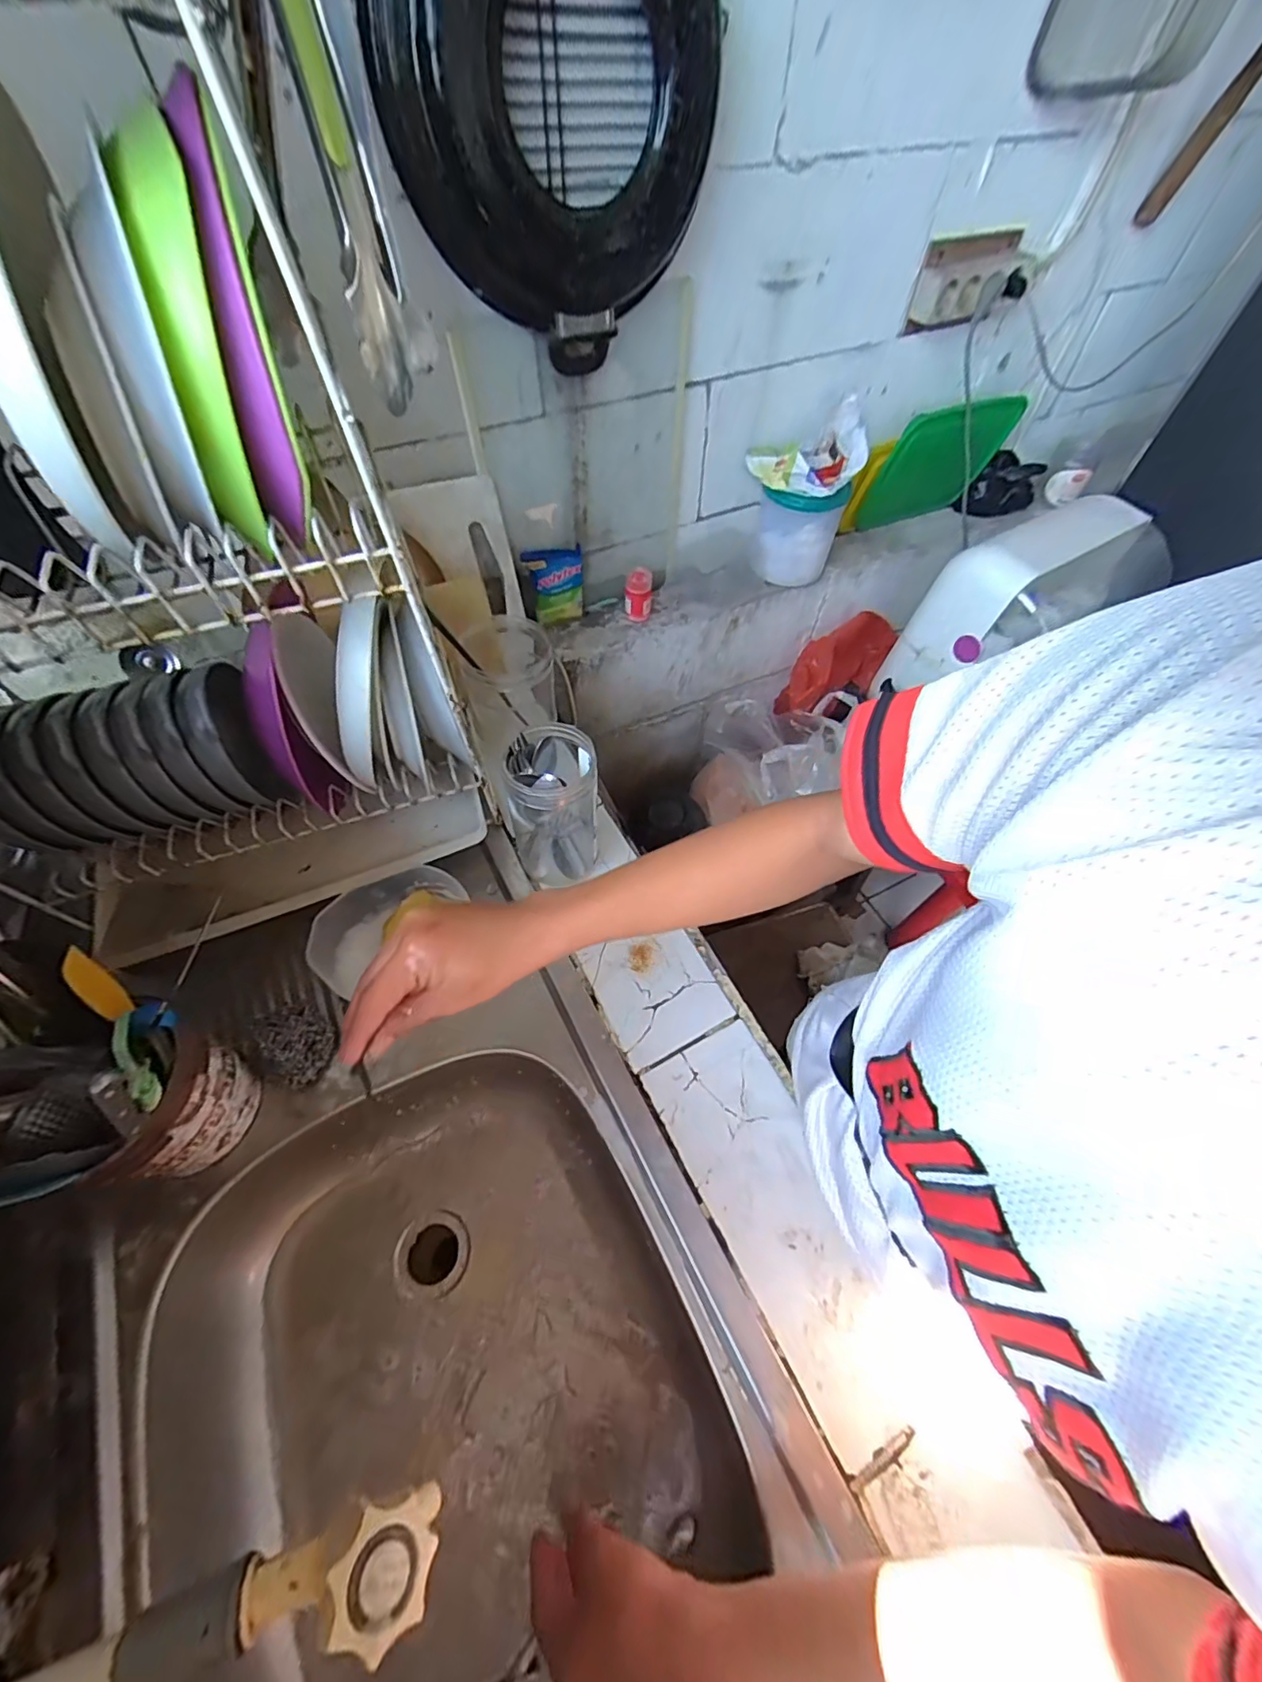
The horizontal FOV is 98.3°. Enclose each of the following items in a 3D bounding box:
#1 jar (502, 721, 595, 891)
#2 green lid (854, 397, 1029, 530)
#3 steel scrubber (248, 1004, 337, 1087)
[{"bbox_3d":[-0.079,-0.031,0.564,0.082,0.165,0.083,1,55,-1],"label":"jar"},{"bbox_3d":[0.549,-0.678,0.991,0.280,0.207,0.014,-22,75,-18],"label":"green lid"},{"bbox_3d":[-0.313,0.188,0.511,0.072,0.050,0.059,35,61,20],"label":"steel scrubber"}]

